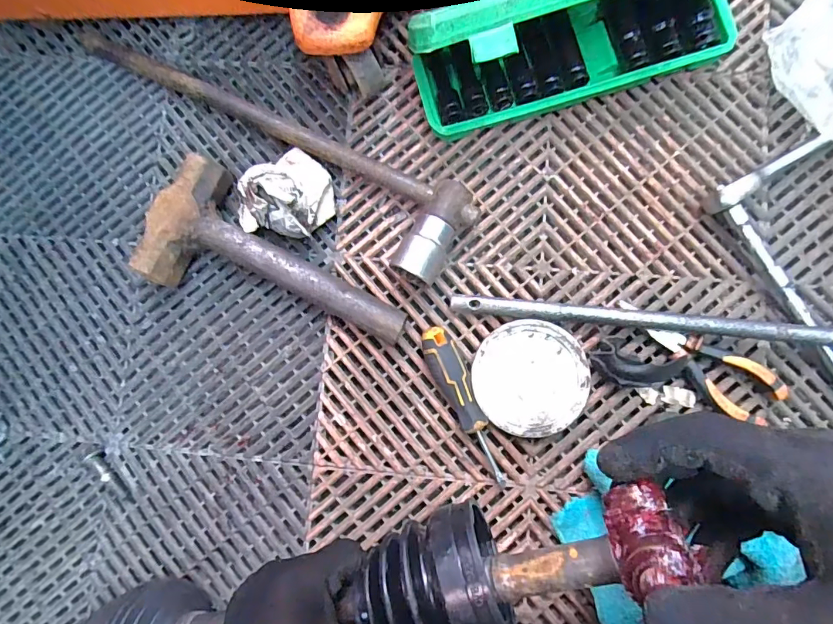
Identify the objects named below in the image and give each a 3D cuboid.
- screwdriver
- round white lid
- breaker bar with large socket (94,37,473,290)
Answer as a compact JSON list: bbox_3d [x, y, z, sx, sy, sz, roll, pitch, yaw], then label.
[{"bbox_3d":[0.043,0.086,0.411,0.029,0.035,0.150,-23,83,2],"label":"screwdriver"},{"bbox_3d":[0.103,0.060,0.419,0.099,0.017,0.100,-4,84,4],"label":"round white lid"},{"bbox_3d":[-0.151,-0.181,0.452,0.445,0.046,0.092,33,88,7],"label":"breaker bar with large socket"}]

